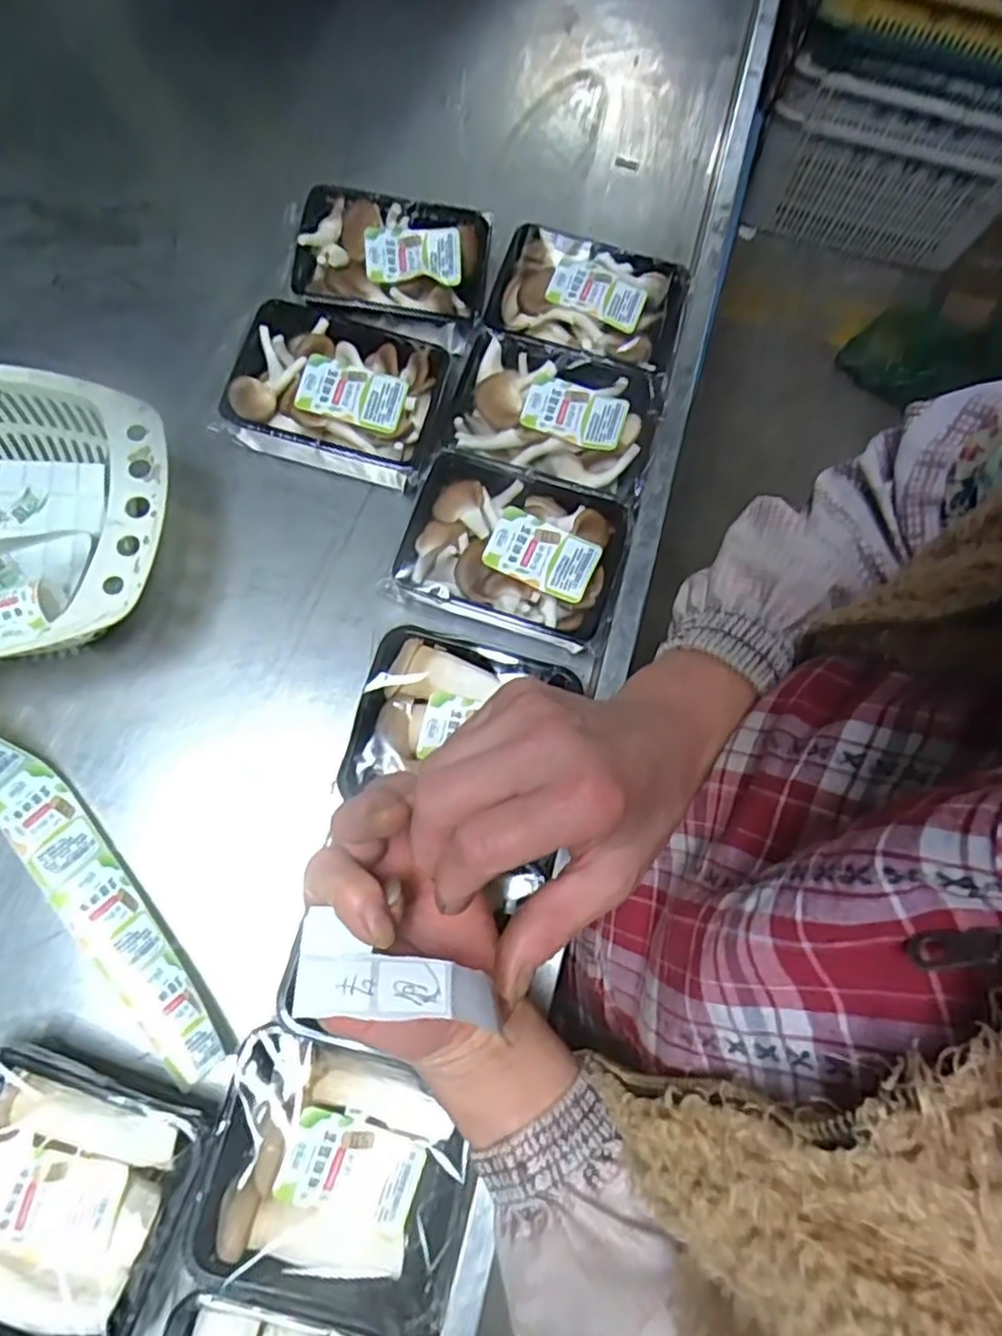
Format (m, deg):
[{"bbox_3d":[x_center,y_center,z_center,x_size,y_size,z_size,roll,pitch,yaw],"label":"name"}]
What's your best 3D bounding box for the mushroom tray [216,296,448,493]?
[{"bbox_3d":[-0.133,-0.226,0.587,0.165,0.053,0.124,11,74,3],"label":"mushroom tray"}]

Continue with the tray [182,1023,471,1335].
[{"bbox_3d":[-0.097,0.308,0.430,0.152,0.042,0.136,14,74,3],"label":"tray"}]

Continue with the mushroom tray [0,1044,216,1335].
[{"bbox_3d":[-0.275,0.325,0.430,0.161,0.047,0.152,19,75,5],"label":"mushroom tray"}]

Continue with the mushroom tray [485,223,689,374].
[{"bbox_3d":[0.075,-0.319,0.620,0.165,0.047,0.121,16,74,4],"label":"mushroom tray"}]

